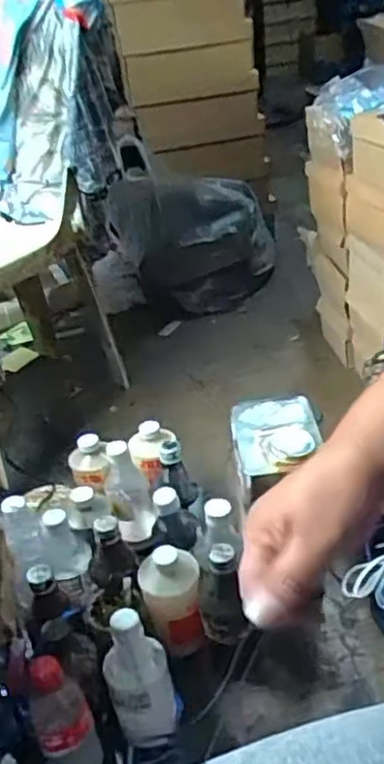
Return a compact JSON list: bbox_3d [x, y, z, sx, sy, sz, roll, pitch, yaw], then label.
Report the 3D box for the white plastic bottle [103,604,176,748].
[{"bbox_3d":[-0.057,0.319,0.716,0.066,0.160,0.060,-5,32,3],"label":"white plastic bottle"}]

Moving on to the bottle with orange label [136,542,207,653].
[{"bbox_3d":[-0.022,0.269,0.816,0.072,0.131,0.058,-12,33,-7],"label":"bottle with orange label"}]

